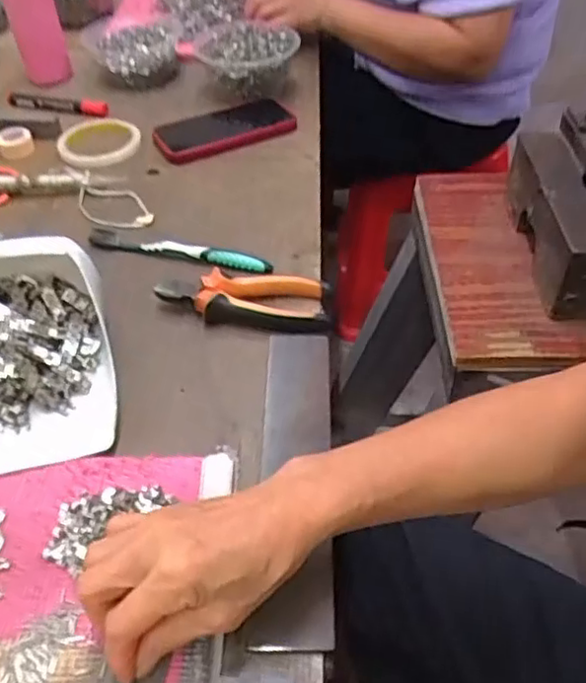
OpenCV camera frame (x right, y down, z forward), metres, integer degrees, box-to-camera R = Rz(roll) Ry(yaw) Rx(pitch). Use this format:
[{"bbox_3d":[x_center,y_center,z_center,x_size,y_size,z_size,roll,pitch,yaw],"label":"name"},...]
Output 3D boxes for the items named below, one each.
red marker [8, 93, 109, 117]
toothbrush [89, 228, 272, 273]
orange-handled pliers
[{"bbox_3d":[-0.308,-0.312,0.838,0.146,0.016,0.018,10,47,13],"label":"red marker"},{"bbox_3d":[-0.111,-0.088,0.619,0.184,0.020,0.013,13,47,12],"label":"toothbrush"},{"bbox_3d":[-0.041,-0.036,0.562,0.151,0.025,0.053,7,46,7],"label":"orange-handled pliers"}]

